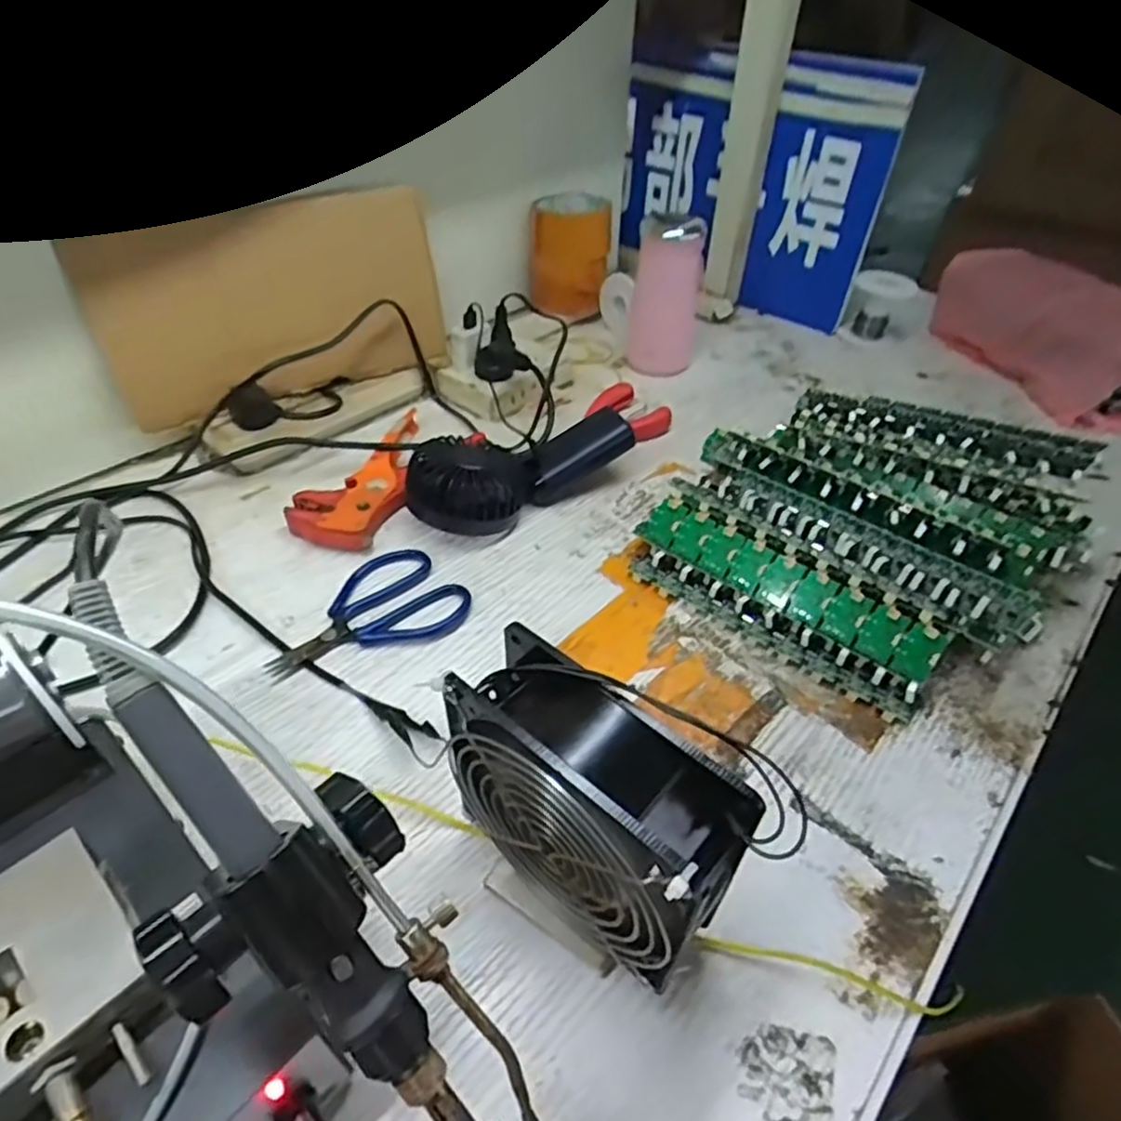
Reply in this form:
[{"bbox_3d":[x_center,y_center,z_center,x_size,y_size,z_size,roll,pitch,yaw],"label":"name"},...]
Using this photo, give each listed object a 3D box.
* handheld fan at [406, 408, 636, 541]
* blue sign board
[{"bbox_3d":[-0.033,-0.072,0.530,0.173,0.052,0.078,-26,50,-27],"label":"handheld fan"},{"bbox_3d":[0.196,-0.407,0.758,0.313,0.259,0.027,32,51,27],"label":"blue sign board"}]

